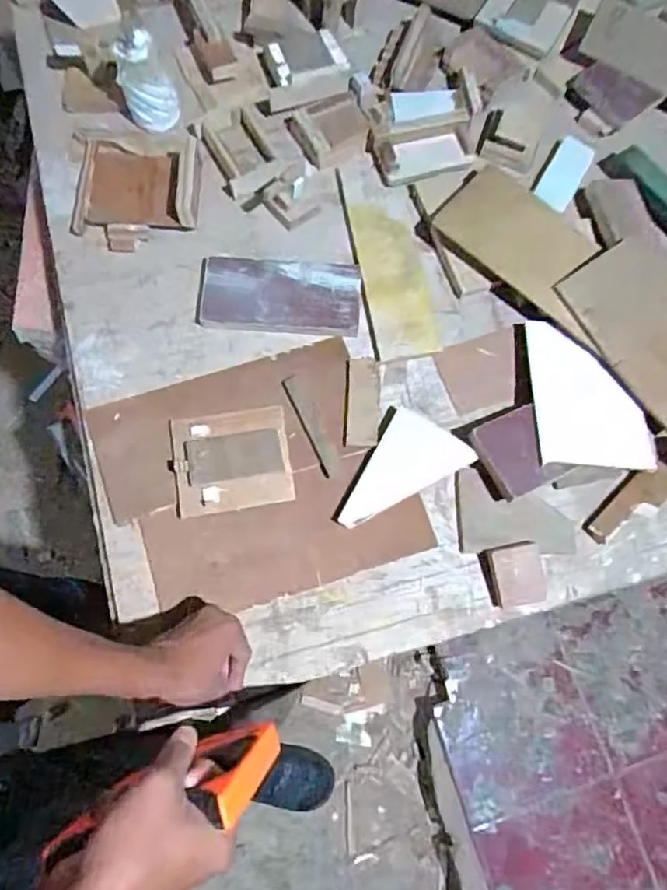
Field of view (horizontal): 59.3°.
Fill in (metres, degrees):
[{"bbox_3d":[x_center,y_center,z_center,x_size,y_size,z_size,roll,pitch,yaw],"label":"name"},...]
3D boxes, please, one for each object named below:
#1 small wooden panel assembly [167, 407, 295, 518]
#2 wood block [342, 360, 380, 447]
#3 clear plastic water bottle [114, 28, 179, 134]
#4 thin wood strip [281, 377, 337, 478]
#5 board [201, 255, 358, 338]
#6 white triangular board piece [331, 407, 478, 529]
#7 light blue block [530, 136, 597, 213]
[{"bbox_3d":[-0.117,0.016,0.661,0.130,0.017,0.113,-8,70,-5],"label":"small wooden panel assembly"},{"bbox_3d":[0.033,-0.049,0.692,0.042,0.012,0.105,4,70,-1],"label":"wood block"},{"bbox_3d":[-0.239,-0.458,0.750,0.061,0.103,0.058,1,70,-2],"label":"clear plastic water bottle"},{"bbox_3d":[-0.026,-0.024,0.690,0.026,0.009,0.125,-23,72,-10],"label":"thin wood strip"},{"bbox_3d":[-0.067,-0.185,0.727,0.196,0.012,0.092,4,84,-1],"label":"board"},{"bbox_3d":[0.065,0.019,0.675,0.168,0.013,0.096,-28,73,-12],"label":"white triangular board piece"},{"bbox_3d":[0.312,-0.371,0.796,0.056,0.011,0.111,31,78,-6],"label":"light blue block"}]

